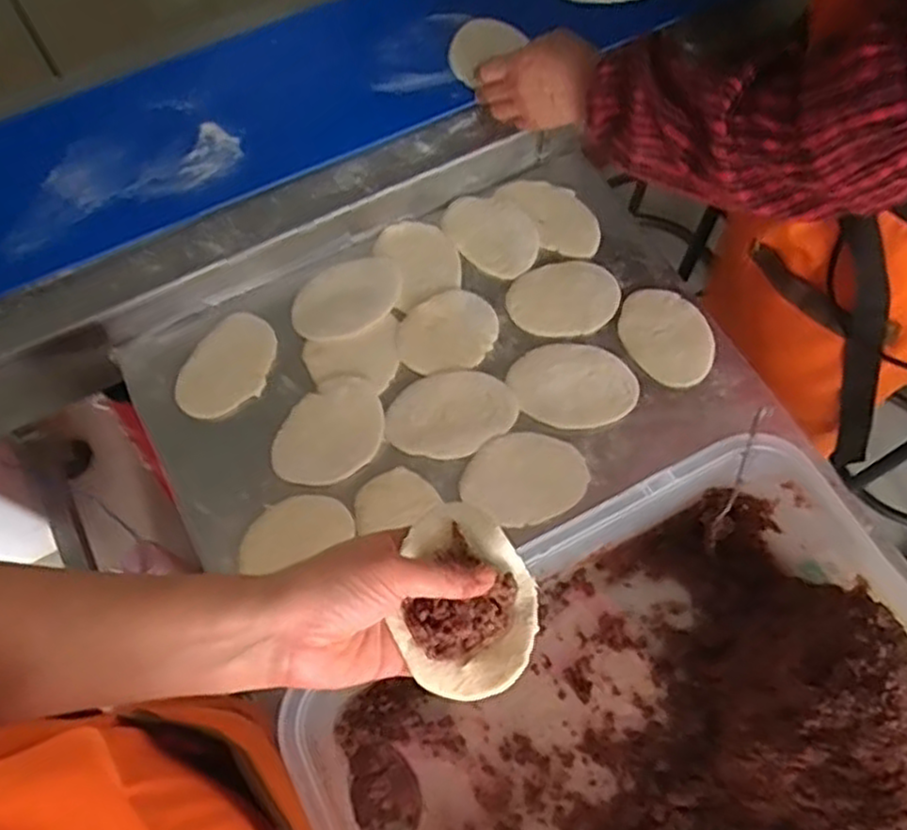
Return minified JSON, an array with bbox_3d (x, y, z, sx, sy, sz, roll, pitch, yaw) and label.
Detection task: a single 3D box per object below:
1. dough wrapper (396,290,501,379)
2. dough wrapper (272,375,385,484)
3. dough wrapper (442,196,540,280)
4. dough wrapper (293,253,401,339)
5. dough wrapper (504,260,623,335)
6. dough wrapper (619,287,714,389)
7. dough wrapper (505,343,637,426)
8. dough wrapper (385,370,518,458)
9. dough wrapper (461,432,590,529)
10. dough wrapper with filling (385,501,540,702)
[{"bbox_3d":[-0.005,-0.074,0.672,0.094,0.006,0.074,-31,71,-13],"label":"dough wrapper"},{"bbox_3d":[-0.103,0.015,0.632,0.079,0.005,0.101,25,71,7],"label":"dough wrapper"},{"bbox_3d":[0.038,-0.176,0.715,0.096,0.012,0.076,39,72,14],"label":"dough wrapper"},{"bbox_3d":[-0.098,-0.108,0.682,0.106,0.008,0.073,-35,72,-14],"label":"dough wrapper"},{"bbox_3d":[0.102,-0.108,0.689,0.100,0.005,0.073,-3,73,3],"label":"dough wrapper"},{"bbox_3d":[0.194,-0.072,0.671,0.073,0.009,0.096,-31,74,-1],"label":"dough wrapper"},{"bbox_3d":[0.106,-0.028,0.656,0.109,0.009,0.077,3,67,1],"label":"dough wrapper"},{"bbox_3d":[-0.002,-0.001,0.646,0.112,0.008,0.074,-12,68,-6],"label":"dough wrapper"},{"bbox_3d":[0.059,0.052,0.624,0.101,0.008,0.076,-19,70,-3],"label":"dough wrapper"},{"bbox_3d":[0.009,0.098,0.392,0.069,0.022,0.096,3,67,0],"label":"dough wrapper with filling"}]

